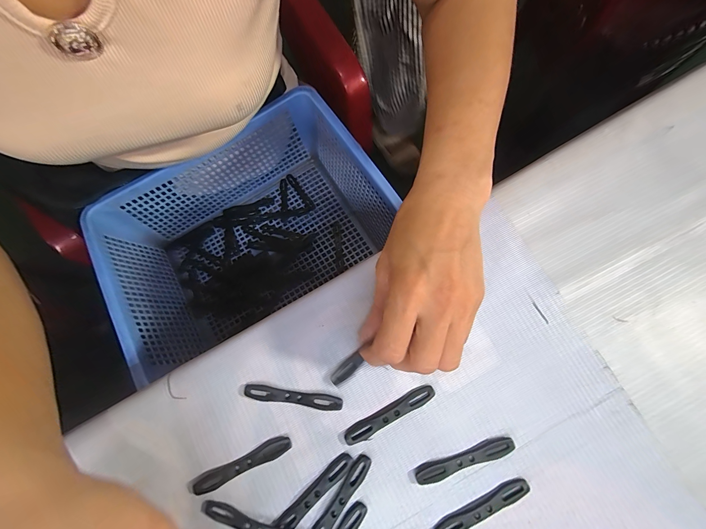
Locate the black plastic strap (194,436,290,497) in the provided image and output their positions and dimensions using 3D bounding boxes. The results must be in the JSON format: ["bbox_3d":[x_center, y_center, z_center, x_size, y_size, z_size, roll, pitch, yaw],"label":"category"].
[{"bbox_3d":[-0.075,0.136,0.203,0.068,0.004,0.012,-25,77,-4],"label":"black plastic strap"}]

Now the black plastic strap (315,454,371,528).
[{"bbox_3d":[-0.010,0.158,0.195,0.011,0.004,0.068,33,80,9],"label":"black plastic strap"}]

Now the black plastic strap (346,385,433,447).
[{"bbox_3d":[0.026,0.104,0.207,0.068,0.005,0.011,-28,77,-5],"label":"black plastic strap"}]

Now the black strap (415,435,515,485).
[{"bbox_3d":[0.075,0.131,0.200,0.068,0.004,0.011,-18,77,-2],"label":"black strap"}]

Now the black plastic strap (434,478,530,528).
[{"bbox_3d":[0.083,0.159,0.193,0.068,0.004,0.011,-27,77,-5],"label":"black plastic strap"}]

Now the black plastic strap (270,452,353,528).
[{"bbox_3d":[-0.025,0.151,0.197,0.062,0.004,0.011,-43,79,-8],"label":"black plastic strap"}]

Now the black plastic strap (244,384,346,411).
[{"bbox_3d":[-0.042,0.094,0.211,0.069,0.004,0.010,7,77,4],"label":"black plastic strap"}]

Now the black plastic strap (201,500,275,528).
[{"bbox_3d":[-0.065,0.170,0.193,0.071,0.006,0.010,16,78,6],"label":"black plastic strap"}]

